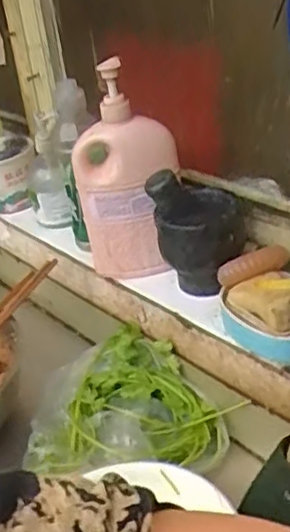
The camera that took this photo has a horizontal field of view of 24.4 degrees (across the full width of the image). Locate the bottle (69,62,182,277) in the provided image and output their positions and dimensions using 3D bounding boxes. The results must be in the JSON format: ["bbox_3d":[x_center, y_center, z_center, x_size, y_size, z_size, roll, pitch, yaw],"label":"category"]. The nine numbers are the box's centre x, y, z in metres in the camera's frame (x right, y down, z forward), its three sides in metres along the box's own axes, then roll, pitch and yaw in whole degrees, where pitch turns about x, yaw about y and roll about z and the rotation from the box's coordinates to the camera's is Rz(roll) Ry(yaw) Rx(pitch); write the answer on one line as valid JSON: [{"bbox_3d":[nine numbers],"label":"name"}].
[{"bbox_3d":[-0.027,-0.108,0.839,0.116,0.261,0.067,15,35,29],"label":"bottle"}]

